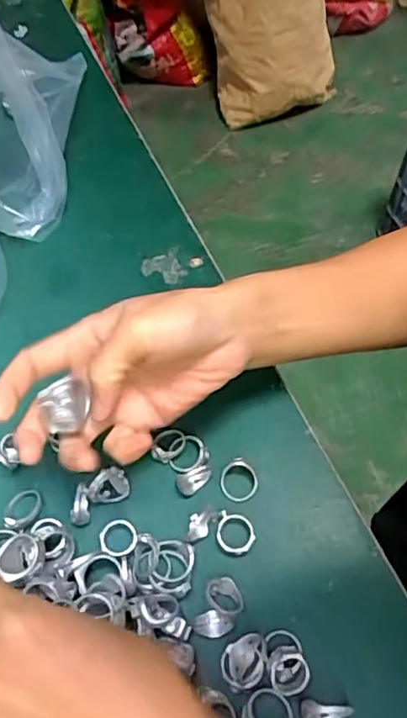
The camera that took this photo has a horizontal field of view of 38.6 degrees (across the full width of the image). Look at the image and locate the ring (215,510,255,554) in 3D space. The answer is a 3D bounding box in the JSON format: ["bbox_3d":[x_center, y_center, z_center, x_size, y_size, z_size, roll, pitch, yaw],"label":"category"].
[{"bbox_3d":[0.019,0.102,0.342,0.022,0.007,0.022,0,59,0],"label":"ring"}]

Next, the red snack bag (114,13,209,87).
[{"bbox_3d":[-0.118,-0.893,1.708,0.271,0.225,0.055,-8,59,-5],"label":"red snack bag"}]

